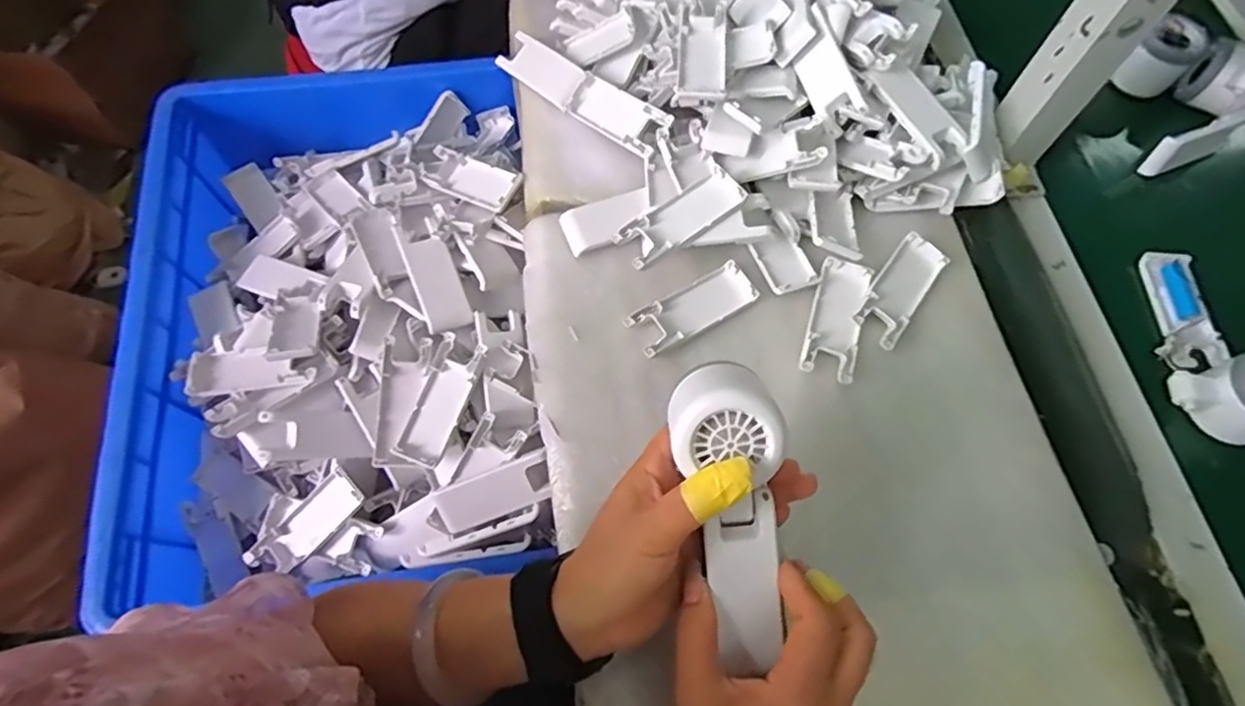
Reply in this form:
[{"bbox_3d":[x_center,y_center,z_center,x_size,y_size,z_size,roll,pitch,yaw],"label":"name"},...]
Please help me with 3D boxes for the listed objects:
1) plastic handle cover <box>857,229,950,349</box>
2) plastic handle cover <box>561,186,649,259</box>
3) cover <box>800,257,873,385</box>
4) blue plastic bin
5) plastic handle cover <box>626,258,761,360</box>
[{"bbox_3d":[0.221,-0.052,0.499,0.038,0.012,0.103,36,69,14],"label":"plastic handle cover"},{"bbox_3d":[-0.012,-0.109,0.515,0.074,0.018,0.035,-25,79,-3],"label":"plastic handle cover"},{"bbox_3d":[0.167,-0.028,0.491,0.039,0.007,0.103,17,66,6],"label":"cover"},{"bbox_3d":[-0.258,-0.054,0.583,0.351,0.136,0.481,-7,66,-5],"label":"blue plastic bin"},{"bbox_3d":[0.055,-0.035,0.492,0.105,0.009,0.038,-29,69,-14],"label":"plastic handle cover"}]

